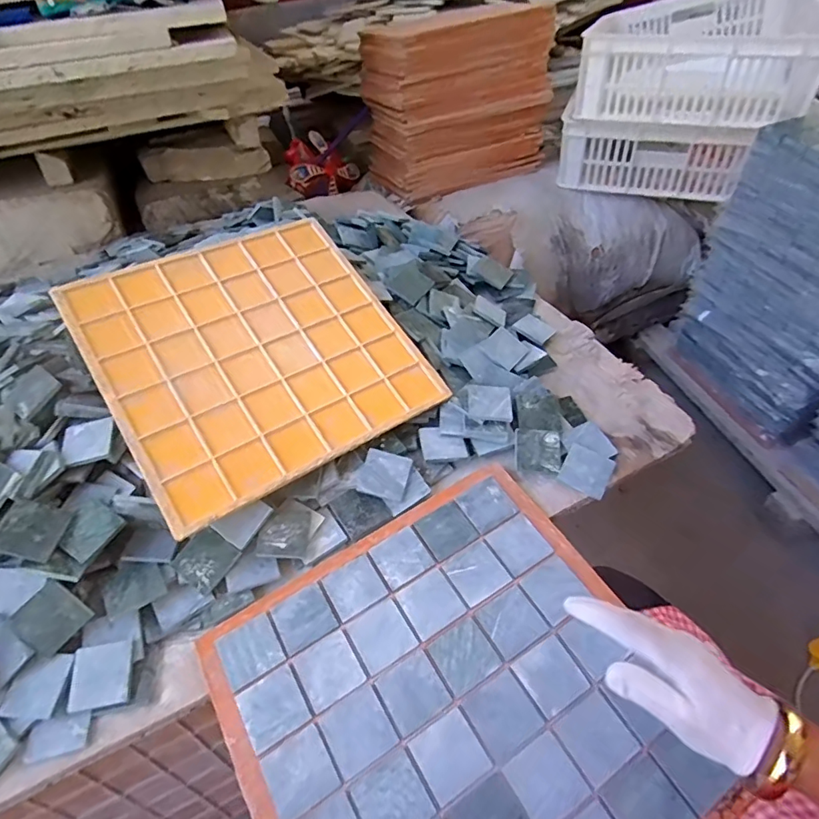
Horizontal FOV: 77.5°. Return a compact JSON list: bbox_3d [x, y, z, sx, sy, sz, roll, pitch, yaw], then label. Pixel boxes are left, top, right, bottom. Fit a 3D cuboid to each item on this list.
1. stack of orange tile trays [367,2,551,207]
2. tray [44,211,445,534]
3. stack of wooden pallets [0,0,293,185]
[{"bbox_3d":[0.095,-0.717,1.184,0.377,0.299,0.255,-25,49,-17],"label":"stack of orange tile trays"},{"bbox_3d":[-0.170,-0.072,0.579,0.321,0.007,0.307,-28,72,-25],"label":"tray"},{"bbox_3d":[-0.685,-0.475,0.820,0.968,0.219,0.321,-17,47,-10],"label":"stack of wooden pallets"}]

